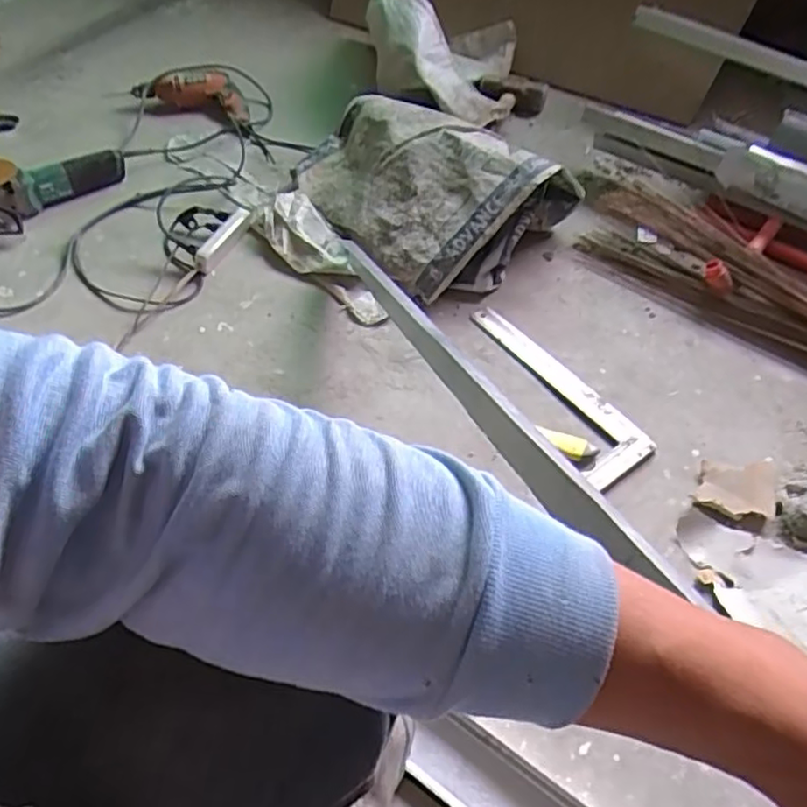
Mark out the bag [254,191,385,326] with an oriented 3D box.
[{"bbox_3d":[-0.151,-0.267,1.150,0.099,0.052,0.376,-31,65,-22],"label":"bag"}]

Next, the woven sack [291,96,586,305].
[{"bbox_3d":[0.035,-0.411,1.232,0.371,0.194,0.491,-33,52,-24],"label":"woven sack"}]

